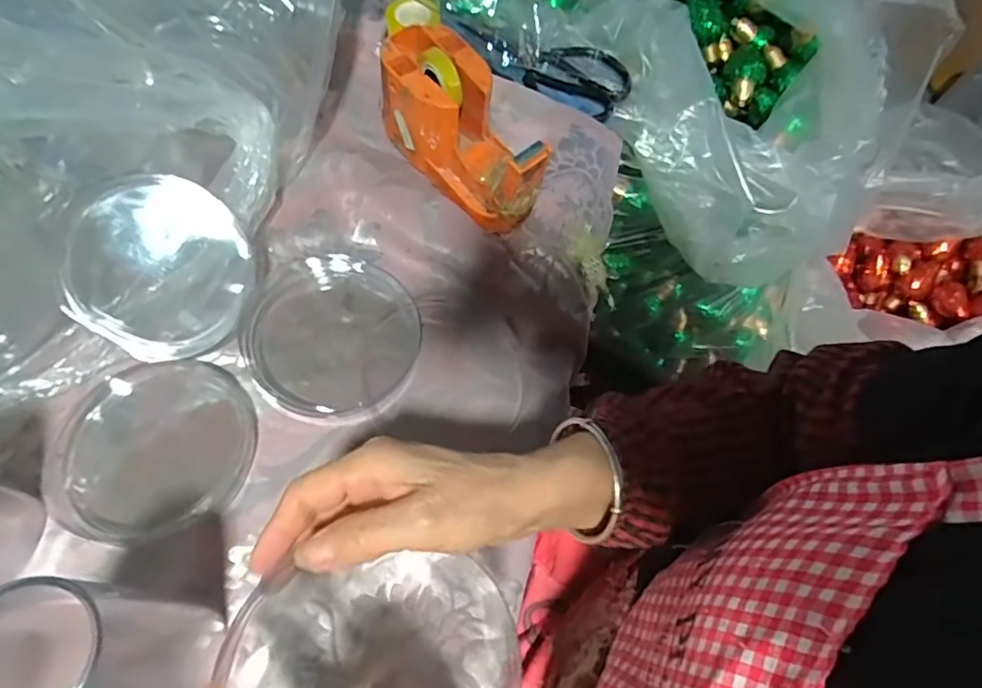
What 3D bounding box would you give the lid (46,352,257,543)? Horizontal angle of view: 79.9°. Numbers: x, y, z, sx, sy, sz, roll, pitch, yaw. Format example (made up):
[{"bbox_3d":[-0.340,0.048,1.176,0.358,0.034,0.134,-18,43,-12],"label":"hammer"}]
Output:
[{"bbox_3d":[-0.235,0.068,0.405,0.131,0.020,0.125,1,67,-2],"label":"lid"}]

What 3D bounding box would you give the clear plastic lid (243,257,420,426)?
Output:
[{"bbox_3d":[-0.125,-0.008,0.452,0.134,0.015,0.124,1,66,-2],"label":"clear plastic lid"}]

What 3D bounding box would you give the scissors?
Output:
[{"bbox_3d":[0.049,-0.292,0.583,0.189,0.021,0.076,29,68,10],"label":"scissors"}]

